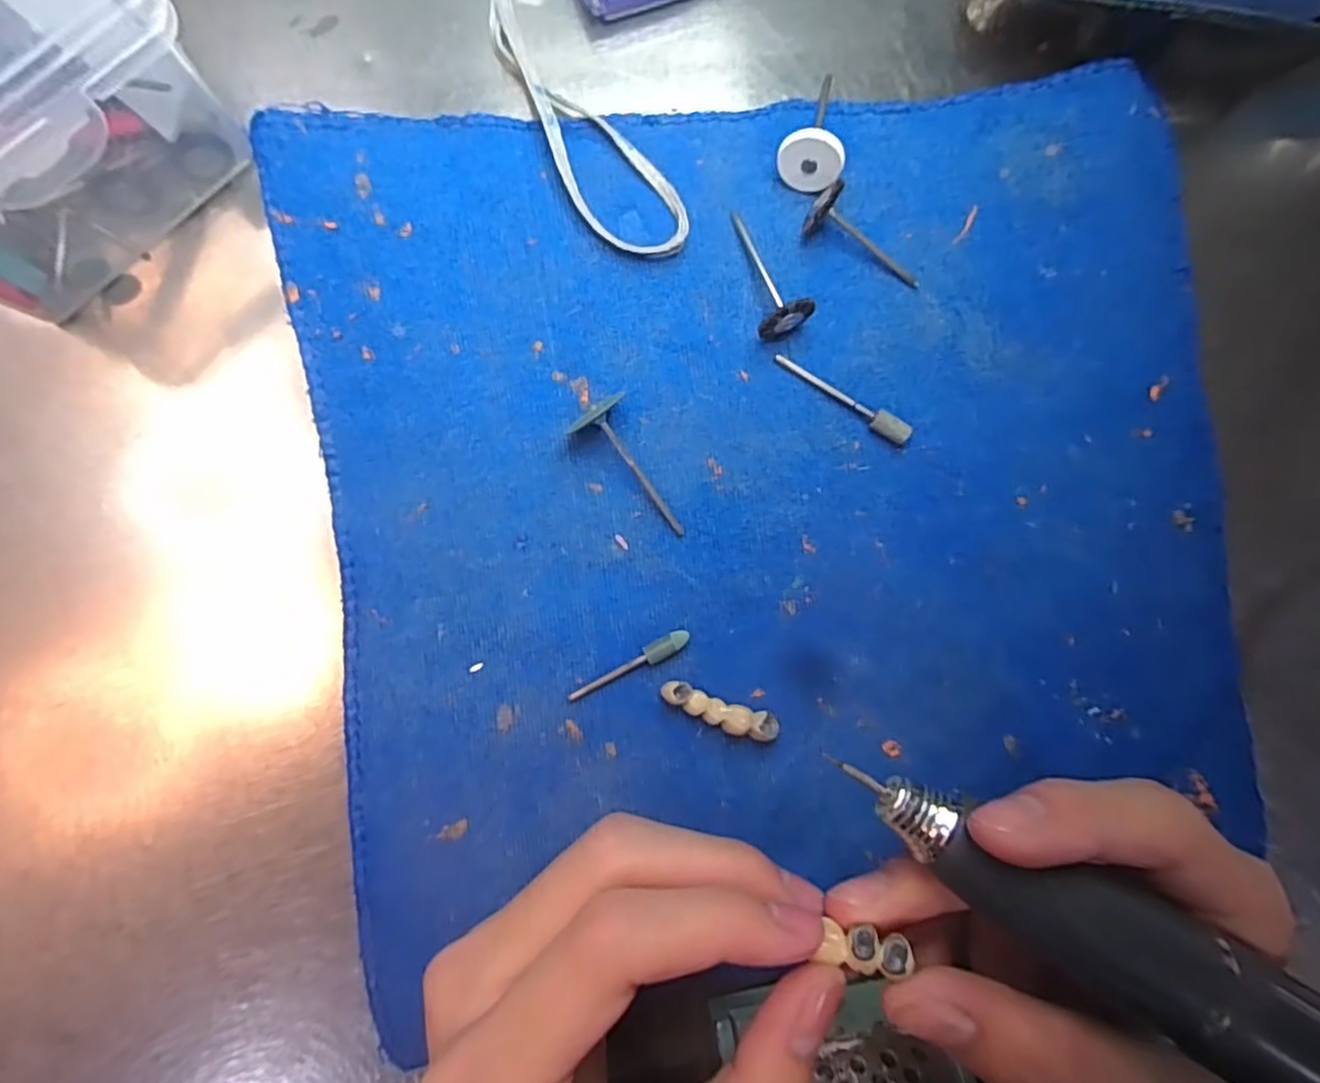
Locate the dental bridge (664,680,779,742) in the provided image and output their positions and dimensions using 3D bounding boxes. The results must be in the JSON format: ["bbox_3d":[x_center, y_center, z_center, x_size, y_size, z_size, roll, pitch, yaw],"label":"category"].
[{"bbox_3d":[0.019,0.053,0.214,0.038,0.009,0.009,21,87,-5],"label":"dental bridge"}]

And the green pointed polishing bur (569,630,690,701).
[{"bbox_3d":[-0.009,0.038,0.213,0.040,0.006,0.006,-28,92,-6],"label":"green pointed polishing bur"}]

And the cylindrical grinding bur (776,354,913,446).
[{"bbox_3d":[0.059,-0.047,0.221,0.048,0.008,0.007,34,86,-4],"label":"cylindrical grinding bur"}]

